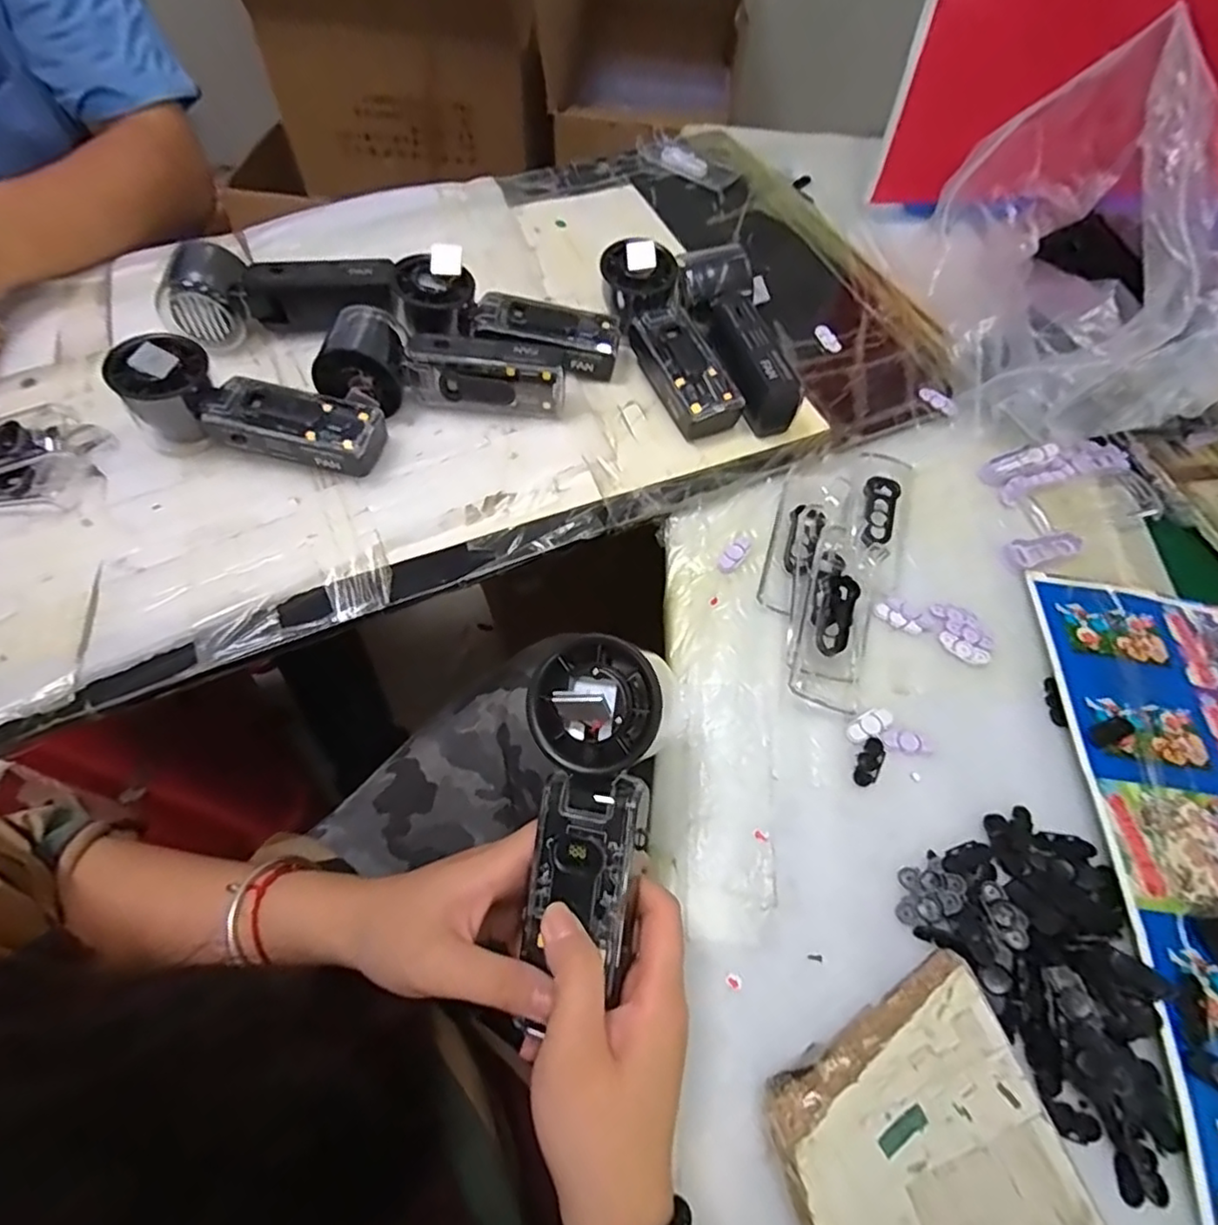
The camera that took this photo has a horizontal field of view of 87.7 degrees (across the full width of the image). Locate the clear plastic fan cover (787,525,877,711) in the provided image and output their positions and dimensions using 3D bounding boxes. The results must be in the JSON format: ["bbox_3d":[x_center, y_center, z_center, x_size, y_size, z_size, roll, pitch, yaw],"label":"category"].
[{"bbox_3d":[0.136,0.002,0.383,0.045,0.017,0.113,15,69,5],"label":"clear plastic fan cover"}]

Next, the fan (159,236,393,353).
[{"bbox_3d":[-0.239,-0.230,0.470,0.160,0.050,0.055,2,60,-2],"label":"fan"}]

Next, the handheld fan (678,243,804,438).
[{"bbox_3d":[0.092,-0.205,0.470,0.055,0.044,0.159,-9,63,-8],"label":"handheld fan"}]

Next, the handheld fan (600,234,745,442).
[{"bbox_3d":[0.045,-0.201,0.465,0.048,0.039,0.155,-19,75,-17],"label":"handheld fan"}]

